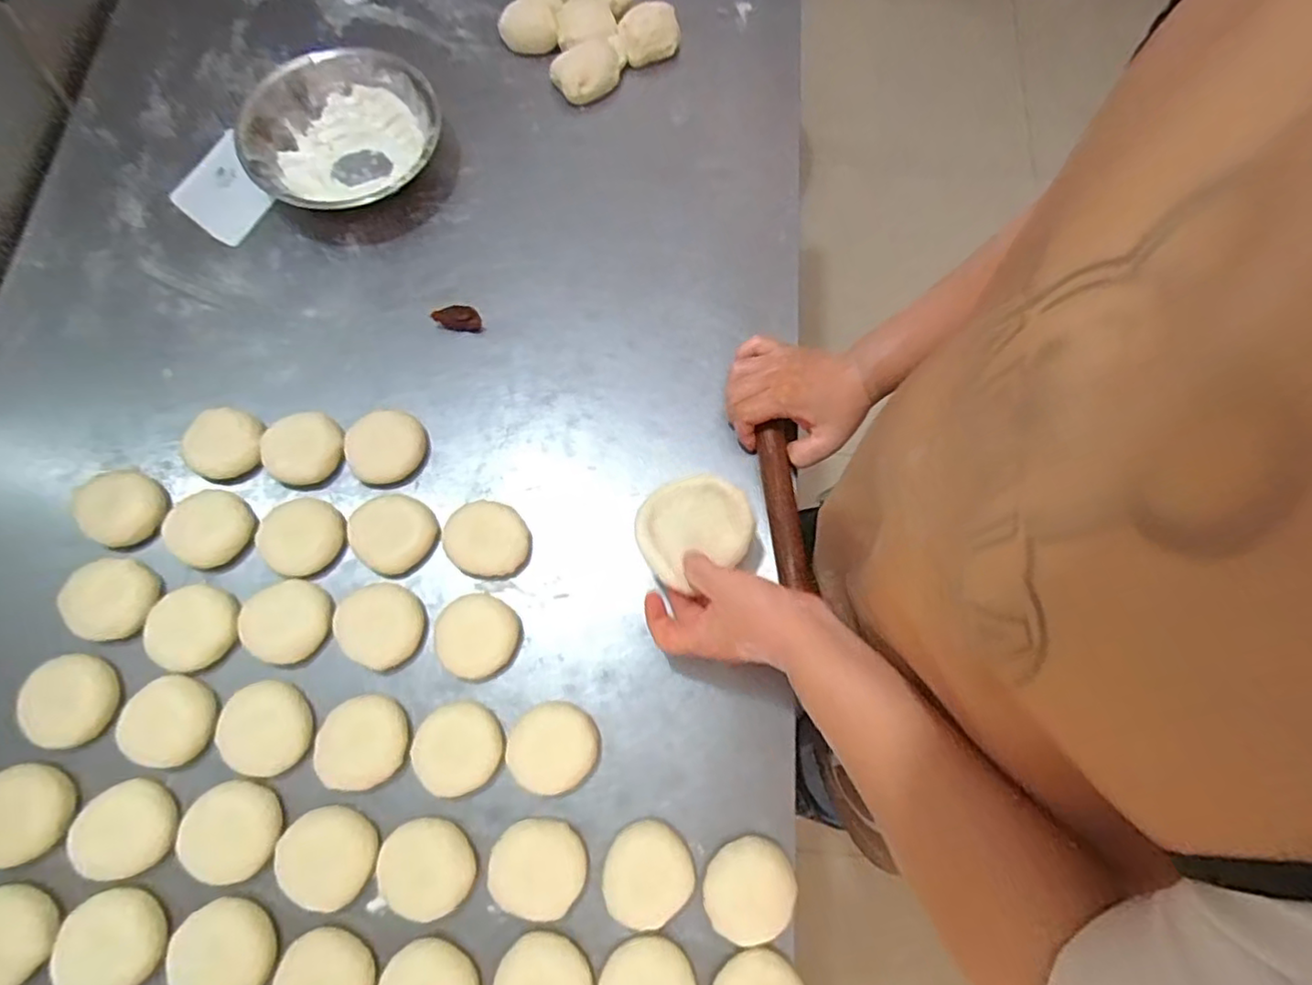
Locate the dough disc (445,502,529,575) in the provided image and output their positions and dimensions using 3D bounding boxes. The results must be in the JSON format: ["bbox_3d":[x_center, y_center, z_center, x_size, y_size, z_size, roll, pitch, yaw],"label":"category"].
[{"bbox_3d":[-0.147,0.040,0.560,0.071,0.029,0.062,13,72,4],"label":"dough disc"}]

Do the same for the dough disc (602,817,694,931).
[{"bbox_3d":[-0.007,0.285,0.482,0.068,0.015,0.062,0,71,0],"label":"dough disc"}]

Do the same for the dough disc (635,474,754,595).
[{"bbox_3d":[0.029,0.025,0.509,0.094,0.016,0.079,-28,75,-26],"label":"dough disc"}]

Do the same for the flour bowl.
[{"bbox_3d":[-0.319,-0.367,0.665,0.194,0.053,0.181,-18,72,-6],"label":"flour bowl"}]

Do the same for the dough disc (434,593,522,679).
[{"bbox_3d":[-0.148,0.118,0.536,0.065,0.022,0.065,0,71,0],"label":"dough disc"}]

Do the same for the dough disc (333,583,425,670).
[{"bbox_3d":[-0.231,0.109,0.536,0.072,0.013,0.065,27,73,9],"label":"dough disc"}]

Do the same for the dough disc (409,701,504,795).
[{"bbox_3d":[-0.157,0.201,0.508,0.065,0.021,0.065,0,71,0],"label":"dough disc"}]

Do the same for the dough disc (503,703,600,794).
[{"bbox_3d":[-0.082,0.201,0.510,0.070,0.011,0.064,0,71,0],"label":"dough disc"}]

